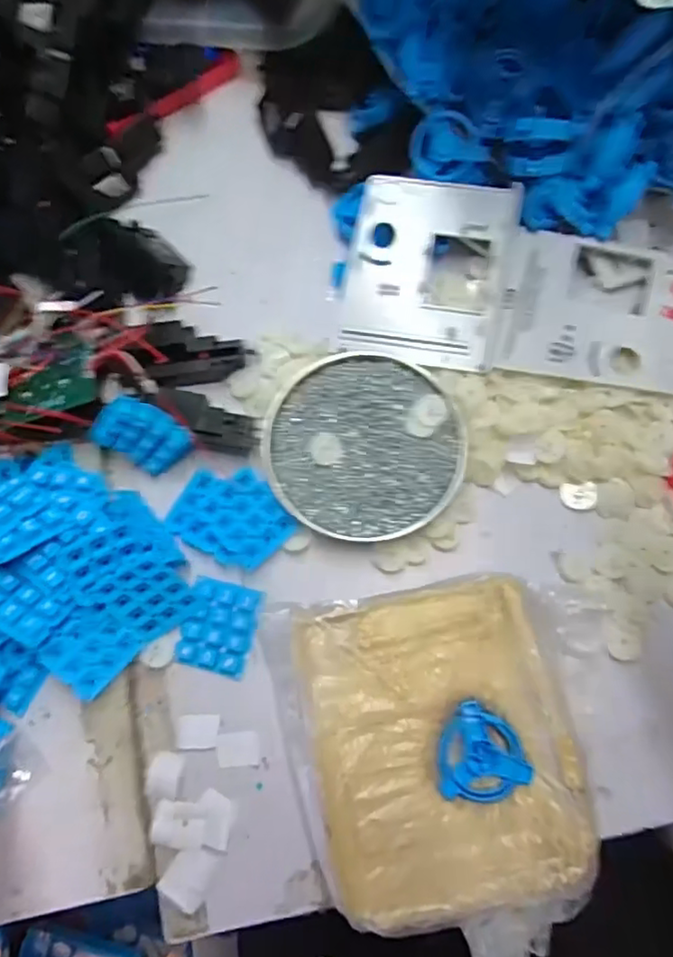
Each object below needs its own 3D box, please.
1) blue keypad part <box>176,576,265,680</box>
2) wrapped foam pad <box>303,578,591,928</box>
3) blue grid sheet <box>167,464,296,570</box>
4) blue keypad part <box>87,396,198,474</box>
[{"bbox_3d":[-0.078,0.100,0.420,0.048,0.005,0.057,15,78,3],"label":"blue keypad part"},{"bbox_3d":[0.065,0.162,0.382,0.153,0.040,0.181,-10,78,-3],"label":"wrapped foam pad"},{"bbox_3d":[-0.074,0.027,0.434,0.078,0.015,0.065,42,80,8],"label":"blue grid sheet"},{"bbox_3d":[-0.132,-0.029,0.426,0.058,0.052,0.006,37,33,-28],"label":"blue keypad part"}]

